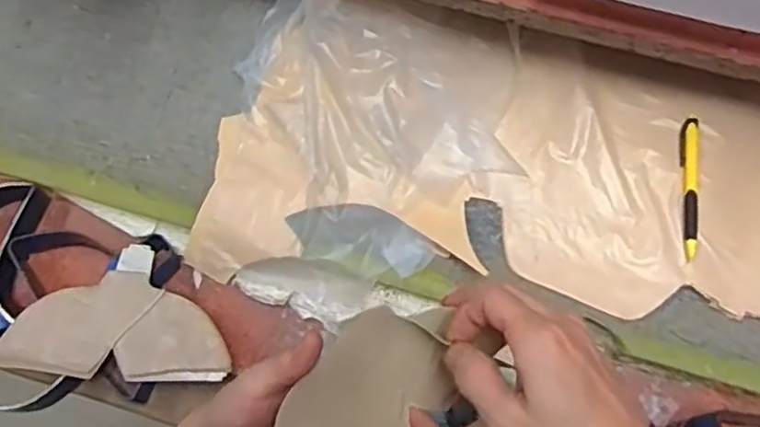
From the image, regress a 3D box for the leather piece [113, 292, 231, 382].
[{"bbox_3d":[-0.165,0.113,0.560,0.083,0.014,0.072,36,79,9],"label":"leather piece"}]

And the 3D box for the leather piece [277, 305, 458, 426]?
[{"bbox_3d":[-0.015,0.119,0.429,0.125,0.011,0.086,-40,108,7],"label":"leather piece"}]

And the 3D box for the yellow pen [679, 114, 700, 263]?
[{"bbox_3d":[0.271,-0.023,0.599,0.015,0.011,0.132,5,78,2],"label":"yellow pen"}]

